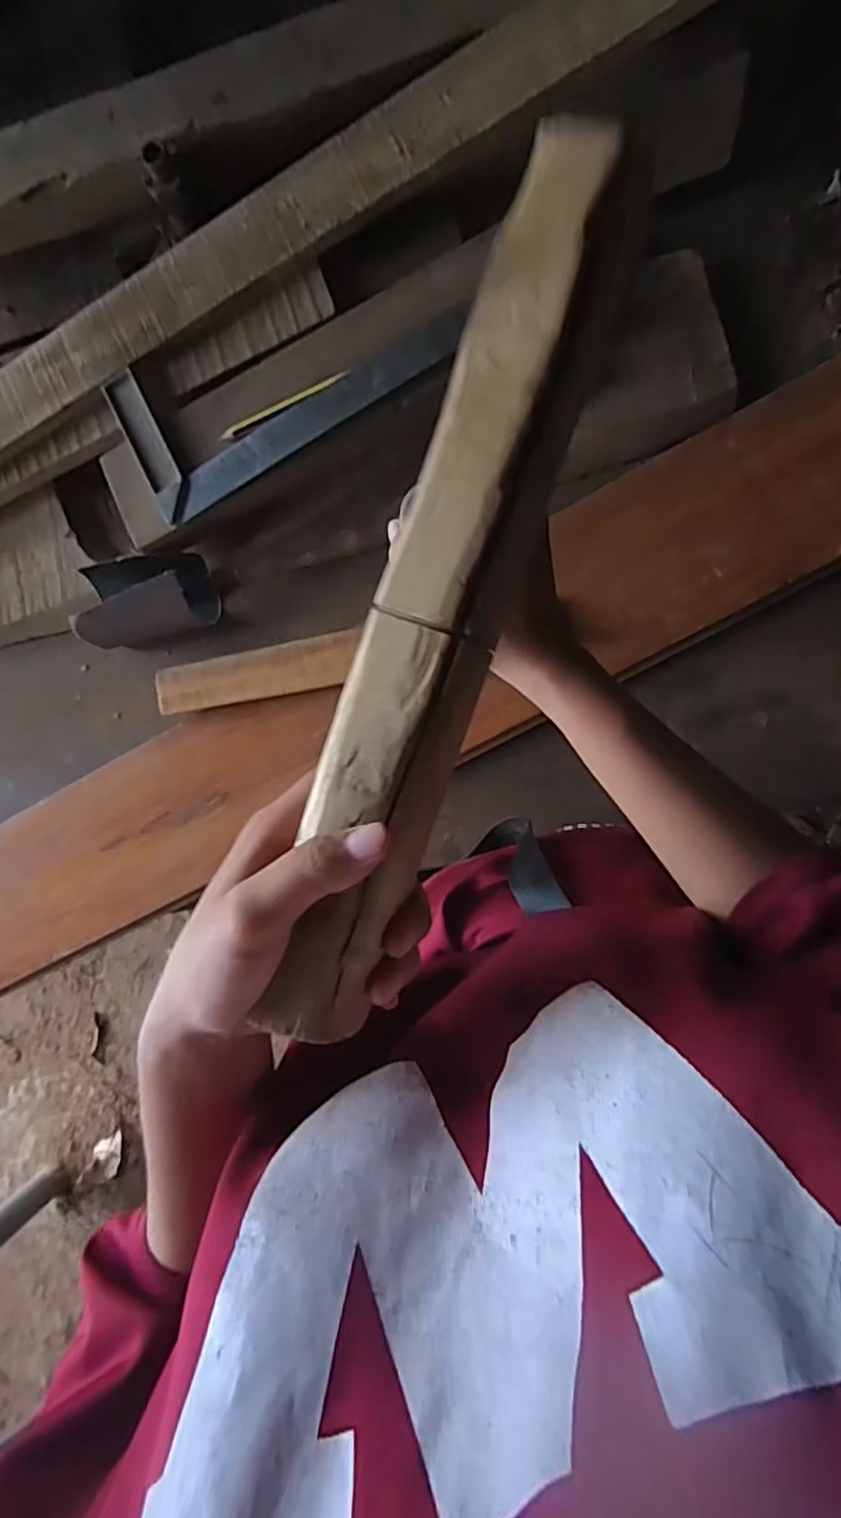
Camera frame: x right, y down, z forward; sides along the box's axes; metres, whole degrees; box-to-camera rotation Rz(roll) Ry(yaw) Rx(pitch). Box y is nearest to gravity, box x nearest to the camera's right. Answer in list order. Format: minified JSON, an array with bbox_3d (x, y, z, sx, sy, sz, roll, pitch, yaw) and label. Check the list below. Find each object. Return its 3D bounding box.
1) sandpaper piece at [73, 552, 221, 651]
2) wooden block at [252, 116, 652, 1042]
[{"bbox_3d":[-0.223,-0.129,0.515,0.106,0.049,0.065,-11,89,8],"label":"sandpaper piece"},{"bbox_3d":[0.006,-0.048,0.216,0.041,0.025,0.297,19,96,8],"label":"wooden block"}]

